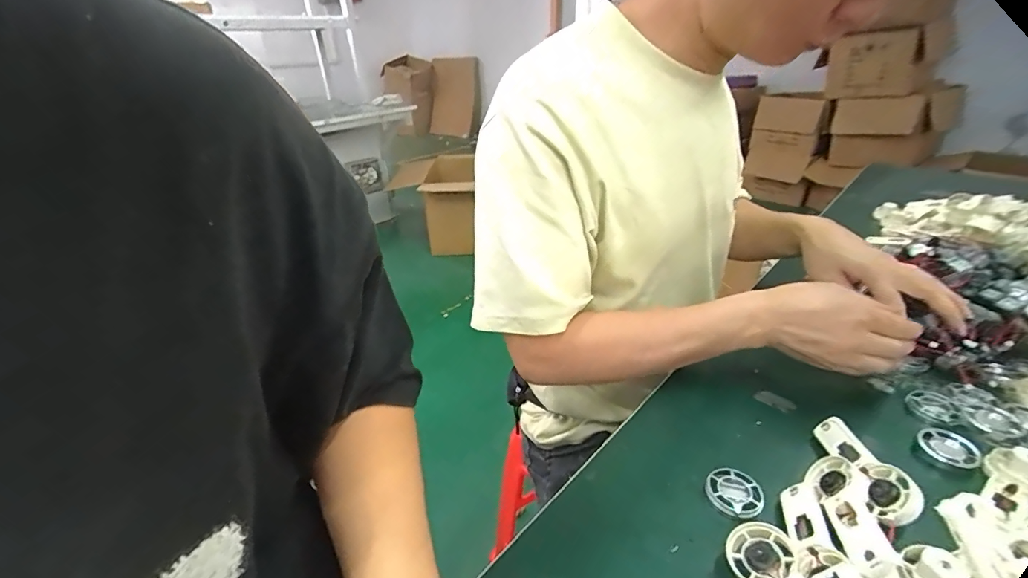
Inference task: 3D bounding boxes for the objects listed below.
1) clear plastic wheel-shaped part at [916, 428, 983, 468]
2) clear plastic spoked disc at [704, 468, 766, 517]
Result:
[{"bbox_3d":[0.358,0.129,0.365,0.037,0.005,0.039,-2,30,1],"label":"clear plastic wheel-shaped part"},{"bbox_3d":[0.169,0.155,0.340,0.040,0.008,0.037,-2,30,1],"label":"clear plastic spoked disc"}]

